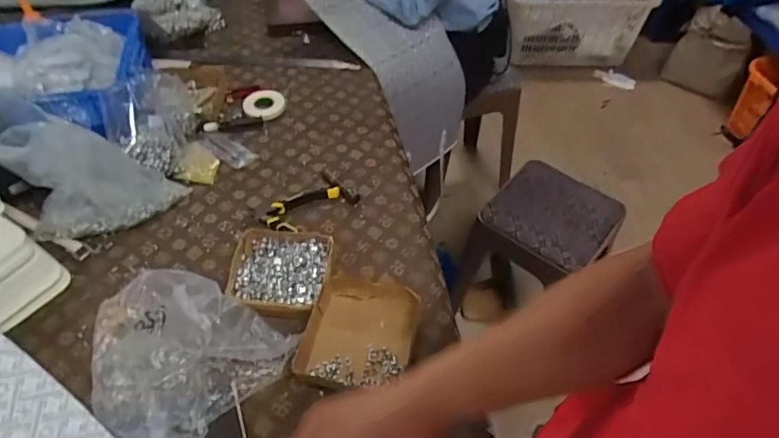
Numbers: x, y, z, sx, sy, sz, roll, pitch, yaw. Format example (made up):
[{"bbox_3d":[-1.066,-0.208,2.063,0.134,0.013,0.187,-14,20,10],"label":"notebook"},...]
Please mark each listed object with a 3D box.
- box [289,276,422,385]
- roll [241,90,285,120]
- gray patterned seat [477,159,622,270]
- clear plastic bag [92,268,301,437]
[{"bbox_3d":[-0.036,0.141,0.675,0.141,0.034,0.159,12,50,8],"label":"box"},{"bbox_3d":[-0.252,-0.230,1.006,0.081,0.015,0.081,1,50,-1],"label":"roll"},{"bbox_3d":[0.394,-0.021,1.186,0.263,0.038,0.268,34,57,24],"label":"gray patterned seat"},{"bbox_3d":[-0.282,0.165,0.647,0.252,0.039,0.207,29,55,21],"label":"clear plastic bag"}]

